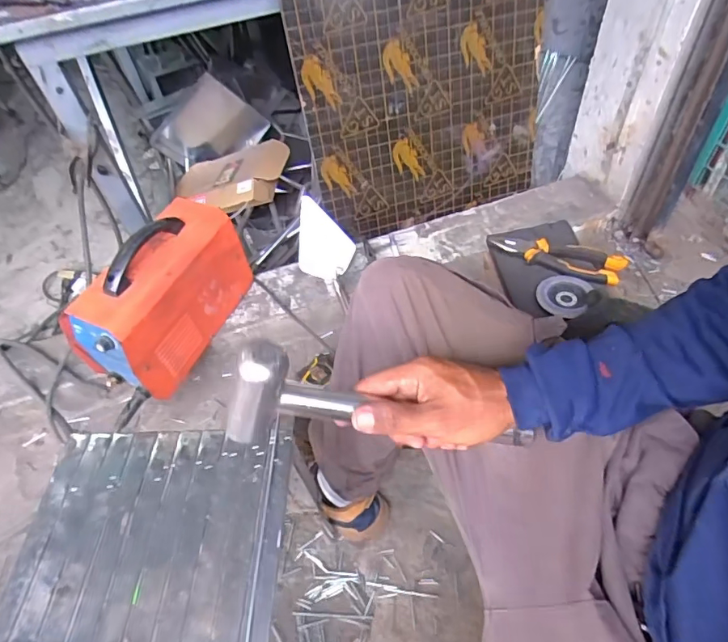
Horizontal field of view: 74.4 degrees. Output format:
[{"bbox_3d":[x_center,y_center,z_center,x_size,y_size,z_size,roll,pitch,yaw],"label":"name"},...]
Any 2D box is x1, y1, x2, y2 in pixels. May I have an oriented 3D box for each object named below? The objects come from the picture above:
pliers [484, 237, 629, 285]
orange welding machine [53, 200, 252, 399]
[{"bbox_3d":[0.294,-0.103,0.736,0.192,0.022,0.057,21,56,22],"label":"pliers"},{"bbox_3d":[-0.375,-0.058,0.887,0.150,0.214,0.311,18,54,19],"label":"orange welding machine"}]

